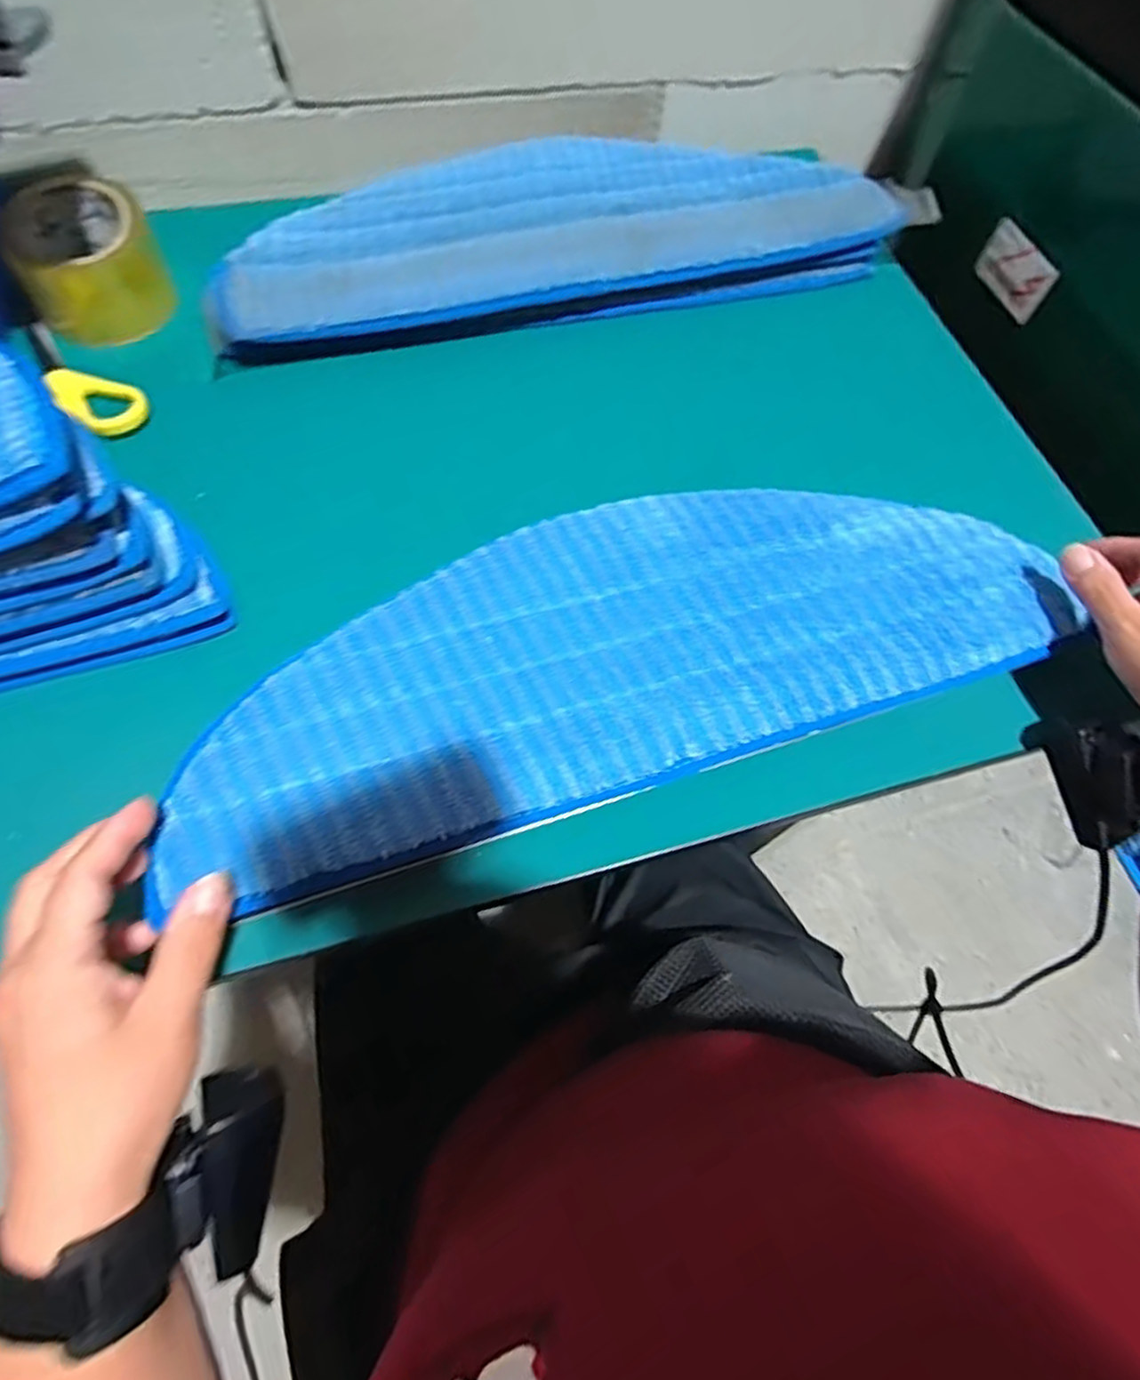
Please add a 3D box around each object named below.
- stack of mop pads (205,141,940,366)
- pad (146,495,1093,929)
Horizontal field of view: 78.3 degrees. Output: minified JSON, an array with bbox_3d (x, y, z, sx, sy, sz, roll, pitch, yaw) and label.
[{"bbox_3d":[0.001,-0.359,0.551,0.536,0.047,0.159,-15,66,-12],"label":"stack of mop pads"},{"bbox_3d":[0.032,-0.029,0.377,0.471,0.010,0.154,-17,68,-11],"label":"pad"}]

